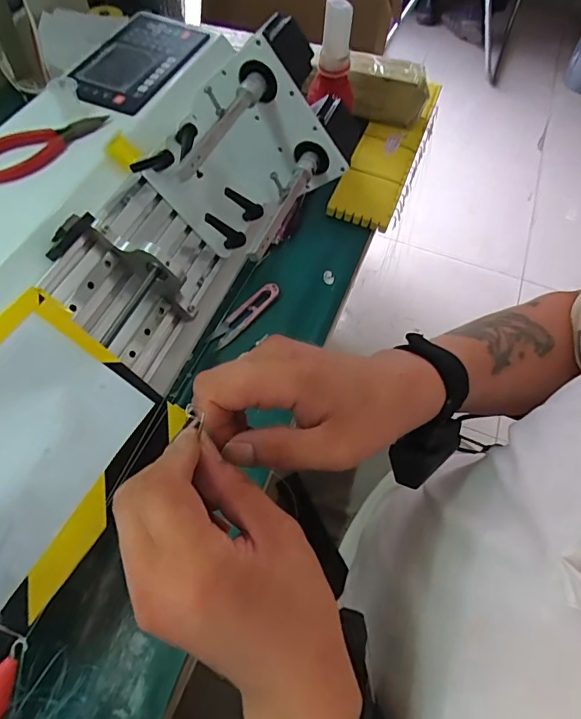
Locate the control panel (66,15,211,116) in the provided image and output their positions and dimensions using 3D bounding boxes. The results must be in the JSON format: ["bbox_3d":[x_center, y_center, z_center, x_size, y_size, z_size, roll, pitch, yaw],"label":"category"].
[{"bbox_3d":[-0.167,-0.325,0.513,0.093,0.011,0.176,19,60,8],"label":"control panel"}]

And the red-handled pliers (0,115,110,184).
[{"bbox_3d":[-0.226,-0.201,0.441,0.122,0.019,0.034,-36,68,-22],"label":"red-handled pliers"}]

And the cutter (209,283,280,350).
[{"bbox_3d":[-0.049,-0.050,0.506,0.024,0.006,0.096,35,63,16],"label":"cutter"}]

